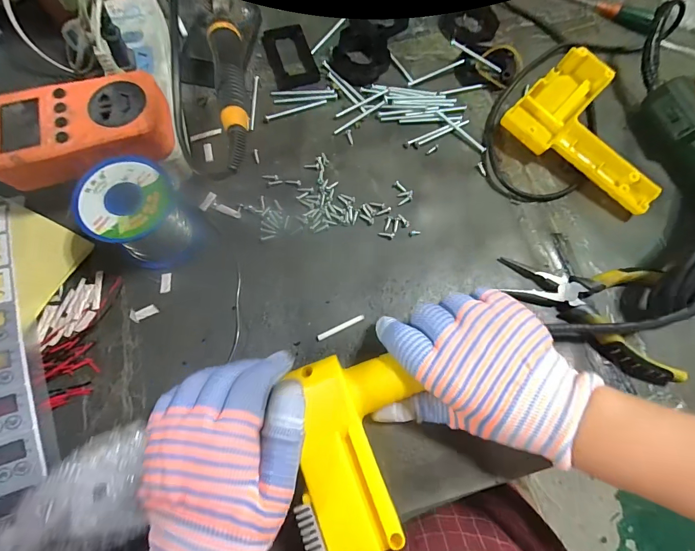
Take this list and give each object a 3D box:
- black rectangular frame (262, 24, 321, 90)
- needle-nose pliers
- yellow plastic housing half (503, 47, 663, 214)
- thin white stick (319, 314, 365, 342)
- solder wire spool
[{"bbox_3d":[-0.060,-0.230,0.377,0.044,0.007,0.079,-17,73,-8],"label":"black rectangular frame"},{"bbox_3d":[0.196,0.034,0.295,0.127,0.018,0.089,7,71,0],"label":"needle-nose pliers"},{"bbox_3d":[0.240,-0.140,0.347,0.149,0.031,0.111,38,74,10],"label":"yellow plastic housing half"},{"bbox_3d":[-0.005,0.042,0.291,0.041,0.004,0.005,-25,74,-10],"label":"thin white stick"},{"bbox_3d":[-0.157,-0.045,0.280,0.061,0.064,0.062,1,71,-2],"label":"solder wire spool"}]

